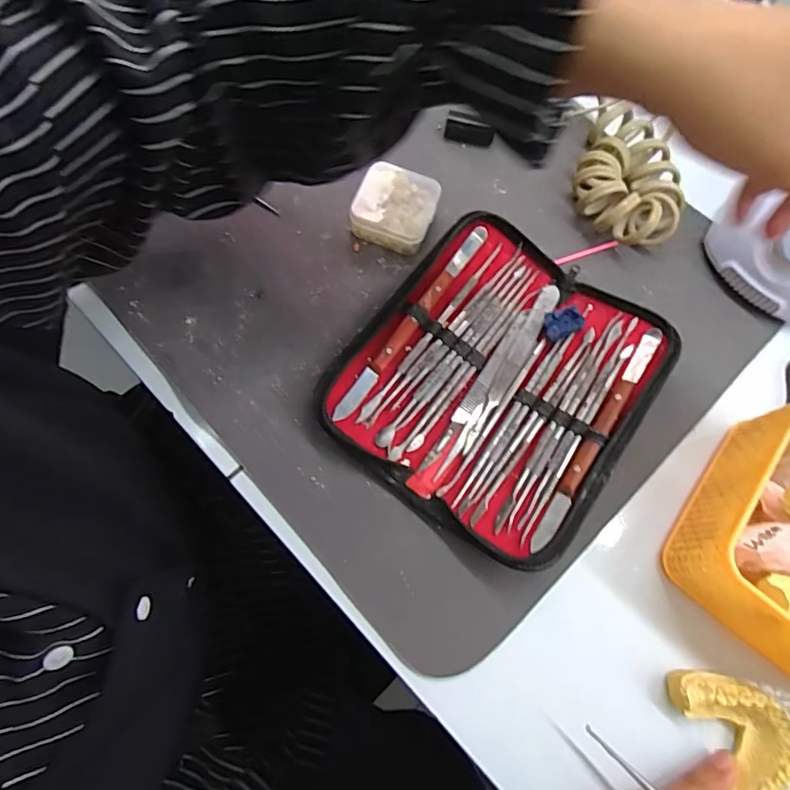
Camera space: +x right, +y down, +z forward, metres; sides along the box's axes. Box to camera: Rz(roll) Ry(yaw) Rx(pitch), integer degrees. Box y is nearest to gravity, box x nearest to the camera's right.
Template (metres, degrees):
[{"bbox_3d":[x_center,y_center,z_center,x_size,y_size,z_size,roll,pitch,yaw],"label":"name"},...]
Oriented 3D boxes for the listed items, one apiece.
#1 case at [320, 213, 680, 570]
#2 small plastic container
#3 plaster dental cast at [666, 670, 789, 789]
[{"bbox_3d":[0.069,-0.014,0.328,0.173,0.017,0.190,35,76,8],"label":"case"},{"bbox_3d":[0.001,-0.134,0.365,0.053,0.019,0.055,18,74,4],"label":"small plastic container"},{"bbox_3d":[0.188,0.186,0.278,0.051,0.019,0.071,-15,75,-6],"label":"plaster dental cast"}]

